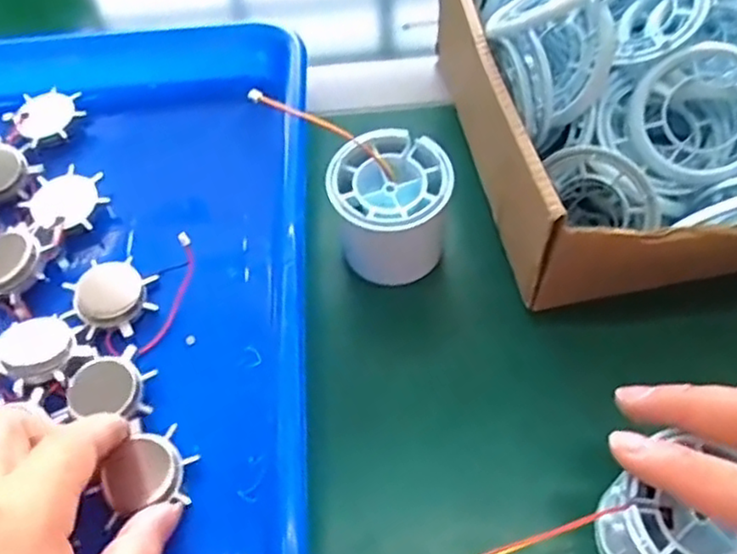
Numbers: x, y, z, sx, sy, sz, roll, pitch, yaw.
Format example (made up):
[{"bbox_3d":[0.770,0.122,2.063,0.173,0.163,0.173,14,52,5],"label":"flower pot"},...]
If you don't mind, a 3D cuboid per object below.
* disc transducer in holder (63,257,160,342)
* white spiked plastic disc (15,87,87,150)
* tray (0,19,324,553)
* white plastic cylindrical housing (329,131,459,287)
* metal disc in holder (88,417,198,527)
[{"bbox_3d":[-0.122,0.010,0.323,0.038,0.010,0.040,29,63,20],"label":"disc transducer in holder"},{"bbox_3d":[-0.179,-0.090,0.386,0.037,0.012,0.038,-2,57,2],"label":"white spiked plastic disc"},{"bbox_3d":[-0.155,0.003,0.333,0.255,0.053,0.347,-4,57,1],"label":"tray"},{"bbox_3d":[0.010,-0.030,0.320,0.053,0.056,0.051,-2,57,2],"label":"white plastic cylindrical housing"},{"bbox_3d":[-0.092,0.080,0.280,0.037,0.006,0.039,1,58,2],"label":"metal disc in holder"}]

